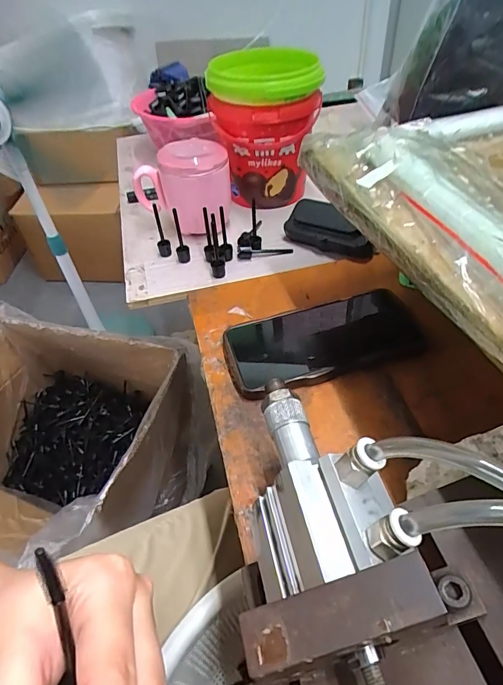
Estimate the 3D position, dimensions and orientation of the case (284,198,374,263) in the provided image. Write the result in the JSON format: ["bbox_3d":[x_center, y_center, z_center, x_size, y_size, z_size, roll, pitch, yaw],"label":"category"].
[{"bbox_3d":[0.084,-0.127,0.450,0.021,0.045,0.103,-37,54,-27],"label":"case"}]

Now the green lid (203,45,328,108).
[{"bbox_3d":[0.014,-0.313,0.473,0.130,0.027,0.133,-2,46,2],"label":"green lid"}]

